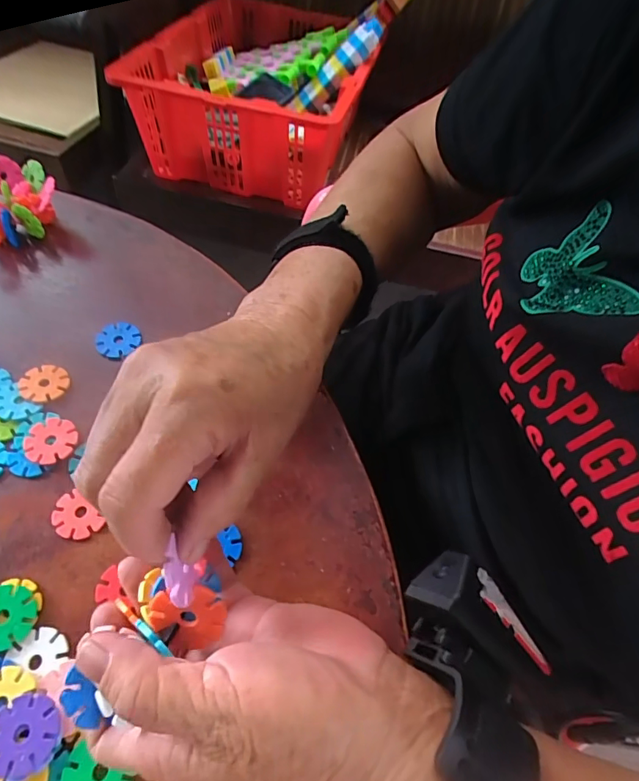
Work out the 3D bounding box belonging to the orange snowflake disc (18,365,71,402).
[{"bbox_3d":[-0.191,-0.006,0.321,0.031,0.004,0.030,2,59,-3],"label":"orange snowflake disc"}]

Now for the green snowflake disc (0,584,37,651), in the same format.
[{"bbox_3d":[-0.170,0.122,0.248,0.031,0.004,0.031,2,59,-3],"label":"green snowflake disc"}]

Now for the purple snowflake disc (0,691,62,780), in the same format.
[{"bbox_3d":[-0.140,0.162,0.218,0.033,0.004,0.032,0,59,1],"label":"purple snowflake disc"}]

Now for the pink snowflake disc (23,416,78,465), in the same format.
[{"bbox_3d":[-0.173,0.032,0.299,0.031,0.004,0.031,4,59,-6],"label":"pink snowflake disc"}]

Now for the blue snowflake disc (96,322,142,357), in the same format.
[{"bbox_3d":[-0.151,-0.038,0.348,0.031,0.005,0.028,-6,60,-8],"label":"blue snowflake disc"}]

